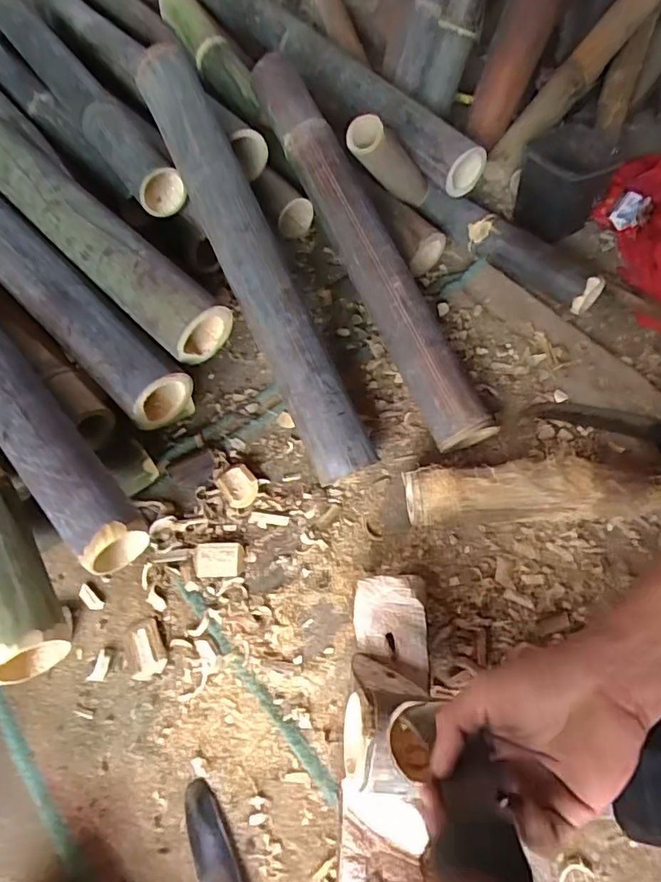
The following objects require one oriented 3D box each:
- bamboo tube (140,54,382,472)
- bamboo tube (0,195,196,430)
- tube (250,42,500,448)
[{"bbox_3d":[-0.085,-0.210,0.629,0.069,0.057,0.540,-24,85,-14],"label":"bamboo tube"},{"bbox_3d":[-0.353,-0.198,0.648,0.475,0.078,0.078,42,66,11],"label":"bamboo tube"},{"bbox_3d":[0.039,-0.274,0.709,0.075,0.060,0.624,-22,76,-13],"label":"tube"}]

